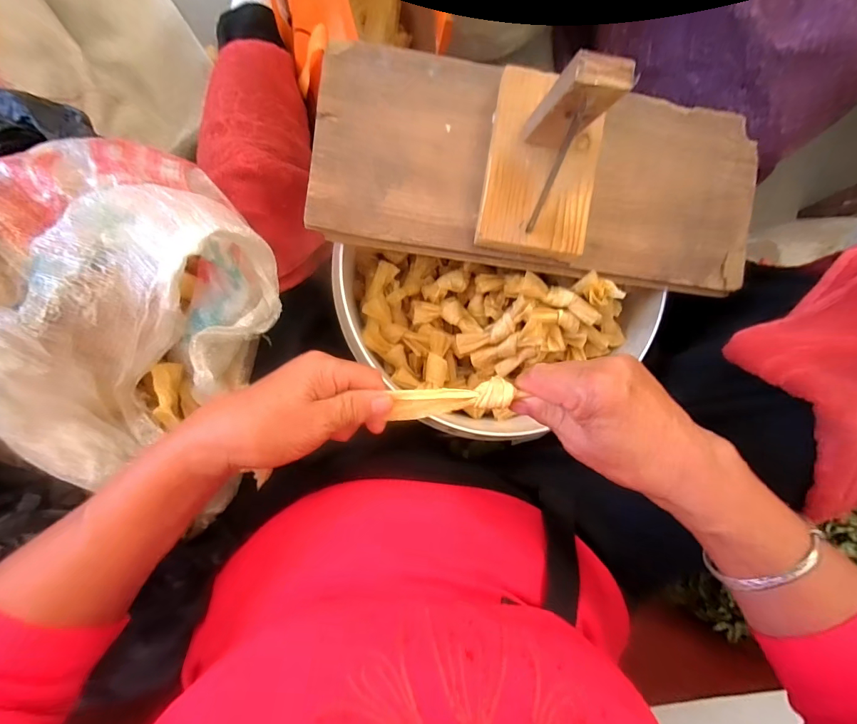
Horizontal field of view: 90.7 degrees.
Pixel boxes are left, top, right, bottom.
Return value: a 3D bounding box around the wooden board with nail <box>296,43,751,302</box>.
[{"bbox_3d":[0.103,-0.162,0.308,0.377,0.127,0.160,7,91,-6],"label":"wooden board with nail"}]

